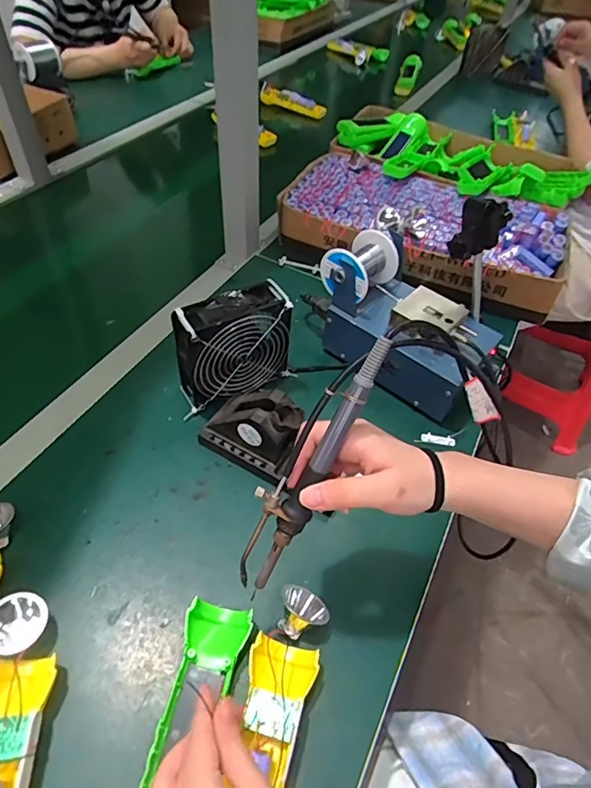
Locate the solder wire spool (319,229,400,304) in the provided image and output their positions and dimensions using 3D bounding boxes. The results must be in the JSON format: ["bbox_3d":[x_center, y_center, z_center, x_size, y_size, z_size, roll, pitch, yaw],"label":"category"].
[{"bbox_3d":[0.074,-0.146,0.580,0.067,0.068,0.079,31,53,22],"label":"solder wire spool"}]

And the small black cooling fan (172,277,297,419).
[{"bbox_3d":[-0.067,-0.051,0.540,0.117,0.119,0.053,-25,55,-24],"label":"small black cooling fan"}]

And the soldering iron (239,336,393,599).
[{"bbox_3d":[0.010,0.051,0.335,0.031,0.199,0.034,36,17,25],"label":"soldering iron"}]

